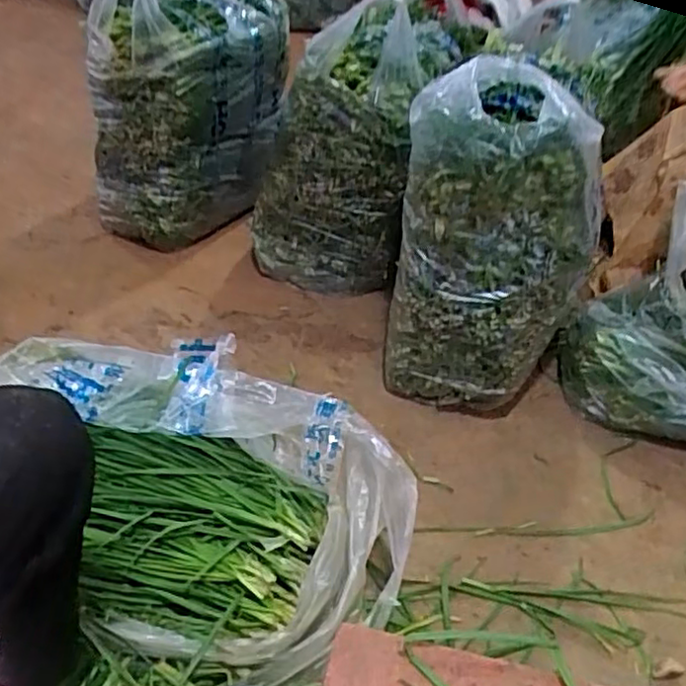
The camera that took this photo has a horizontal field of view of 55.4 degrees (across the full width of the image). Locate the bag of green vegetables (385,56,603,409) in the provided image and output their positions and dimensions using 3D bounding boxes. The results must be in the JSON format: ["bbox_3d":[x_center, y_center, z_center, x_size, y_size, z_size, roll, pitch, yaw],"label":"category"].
[{"bbox_3d":[0.256,-0.163,1.187,0.338,0.569,0.208,18,39,15],"label":"bag of green vegetables"}]

